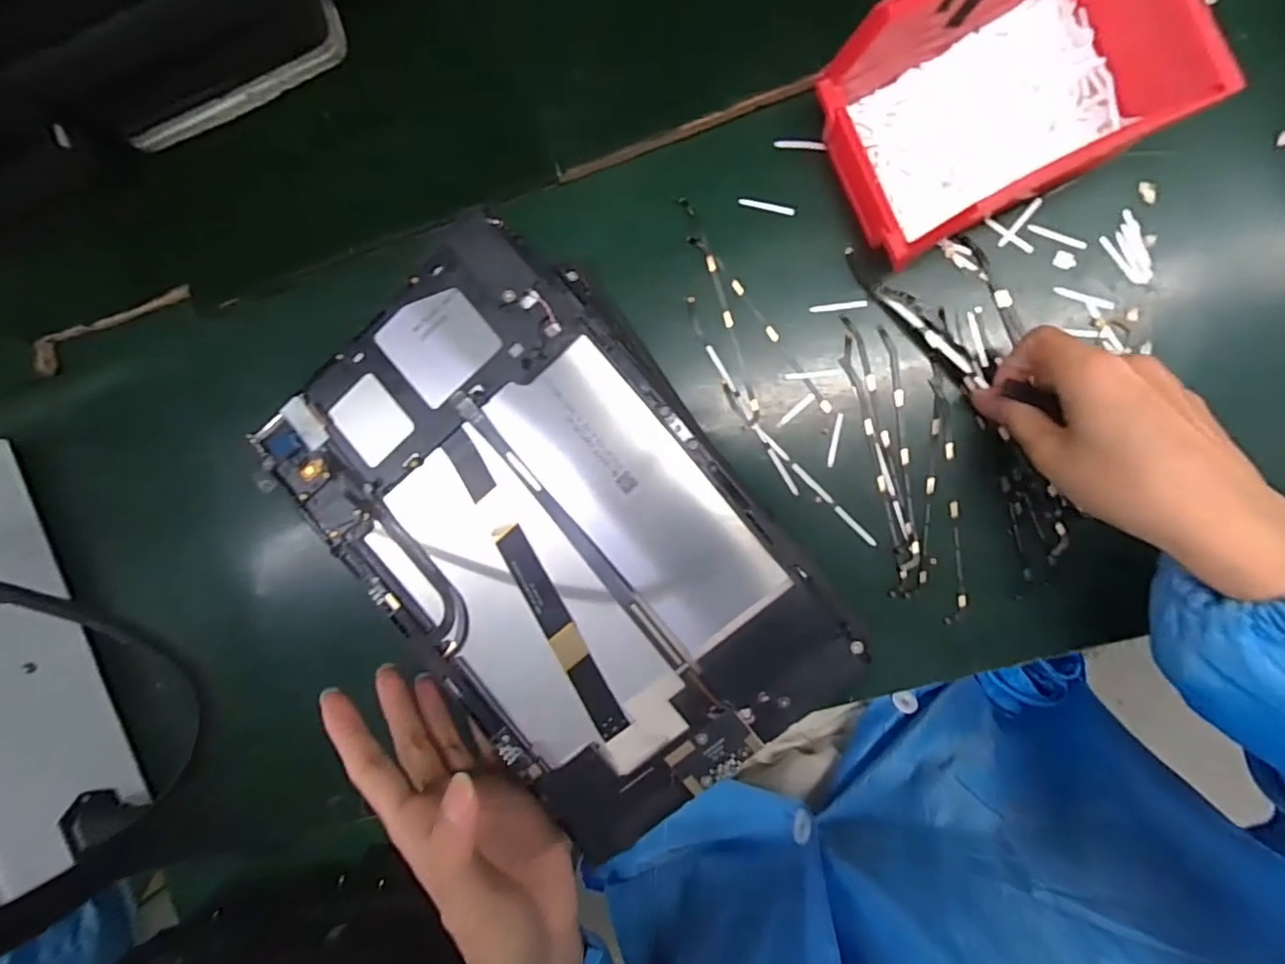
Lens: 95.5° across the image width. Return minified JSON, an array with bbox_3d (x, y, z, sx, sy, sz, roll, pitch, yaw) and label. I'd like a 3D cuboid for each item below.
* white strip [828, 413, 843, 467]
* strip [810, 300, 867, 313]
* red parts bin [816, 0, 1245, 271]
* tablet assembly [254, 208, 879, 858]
[{"bbox_3d":[0.114,-0.024,0.344,0.004,0.004,0.032,11,95,7],"label":"white strip"},{"bbox_3d":[0.114,-0.102,0.339,0.032,0.004,0.004,-5,93,8],"label":"strip"},{"bbox_3d":[0.172,-0.190,0.292,0.139,0.072,0.112,-24,90,8],"label":"red parts bin"},{"bbox_3d":[-0.038,0.024,0.243,0.151,0.010,0.233,-39,88,8],"label":"tablet assembly"}]

